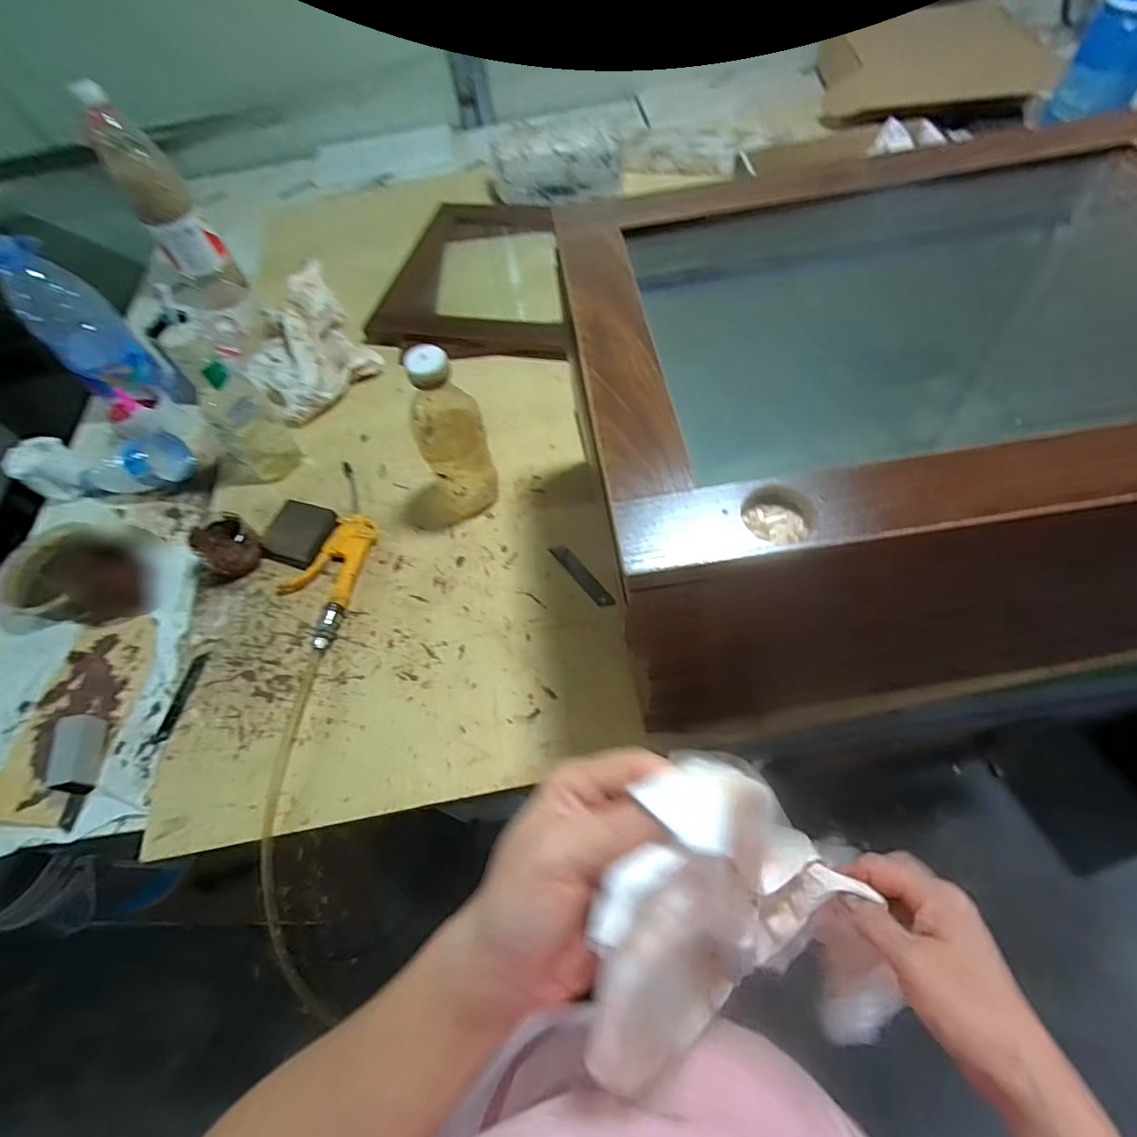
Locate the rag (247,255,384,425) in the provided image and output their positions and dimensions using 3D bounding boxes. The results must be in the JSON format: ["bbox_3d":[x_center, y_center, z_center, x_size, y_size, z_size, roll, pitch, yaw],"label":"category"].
[{"bbox_3d":[-0.395,-0.326,0.815,0.184,0.075,0.257,-30,61,-12],"label":"rag"}]

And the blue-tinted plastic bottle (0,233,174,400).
[{"bbox_3d":[-0.635,-0.311,0.741,0.075,0.226,0.095,17,60,37],"label":"blue-tinted plastic bottle"}]

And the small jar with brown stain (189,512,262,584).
[{"bbox_3d":[-0.394,-0.021,0.651,0.077,0.045,0.076,33,67,21],"label":"small jar with brown stain"}]

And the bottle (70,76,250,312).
[{"bbox_3d":[-0.593,-0.528,0.840,0.098,0.265,0.091,-31,60,-11],"label":"bottle"}]

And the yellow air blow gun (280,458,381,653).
[{"bbox_3d":[-0.269,-0.025,0.658,0.082,0.021,0.243,7,60,9],"label":"yellow air blow gun"}]

